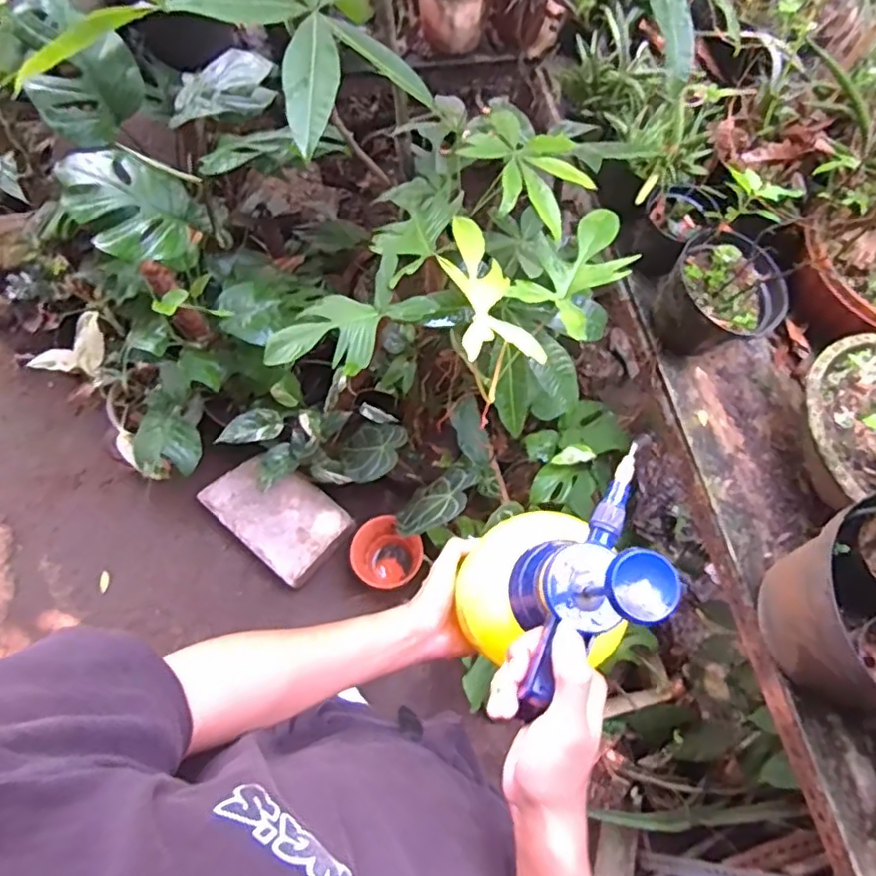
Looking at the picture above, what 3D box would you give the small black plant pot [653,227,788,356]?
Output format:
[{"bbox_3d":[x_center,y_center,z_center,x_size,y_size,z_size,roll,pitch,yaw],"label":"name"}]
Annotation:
[{"bbox_3d":[0.436,-0.218,0.955,0.166,0.126,0.161,0,68,-1],"label":"small black plant pot"}]

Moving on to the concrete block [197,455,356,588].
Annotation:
[{"bbox_3d":[-0.373,0.174,1.445,0.328,0.068,0.203,39,72,13],"label":"concrete block"}]

